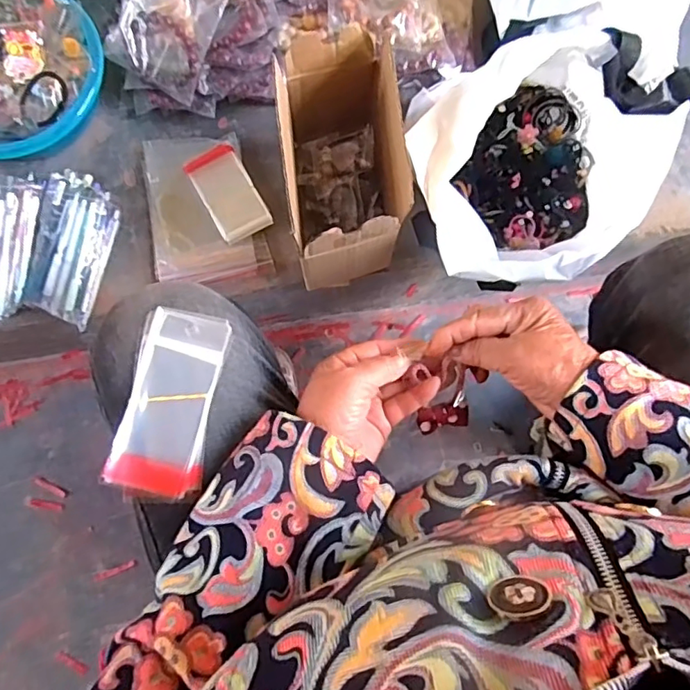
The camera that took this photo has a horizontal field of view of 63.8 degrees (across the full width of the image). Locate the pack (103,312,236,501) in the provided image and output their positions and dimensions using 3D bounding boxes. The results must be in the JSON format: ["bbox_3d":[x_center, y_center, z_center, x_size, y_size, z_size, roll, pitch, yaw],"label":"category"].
[{"bbox_3d":[-0.118,0.038,0.376,0.058,0.016,0.125,12,78,-12],"label":"pack"}]

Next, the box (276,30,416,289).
[{"bbox_3d":[-0.002,-0.191,0.605,0.112,0.165,0.207,-10,80,-1],"label":"box"}]

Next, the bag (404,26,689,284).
[{"bbox_3d":[0.208,-0.186,0.606,0.269,0.201,0.220,-34,81,-5],"label":"bag"}]

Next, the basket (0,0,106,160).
[{"bbox_3d":[-0.397,-0.326,0.671,0.216,0.088,0.195,-30,81,-5],"label":"basket"}]

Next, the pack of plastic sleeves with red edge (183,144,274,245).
[{"bbox_3d":[-0.144,-0.189,0.685,0.064,0.007,0.119,-30,81,-5],"label":"pack of plastic sleeves with red edge"}]

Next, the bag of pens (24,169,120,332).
[{"bbox_3d":[-0.319,-0.118,0.653,0.078,0.053,0.183,9,80,2],"label":"bag of pens"}]

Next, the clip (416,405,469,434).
[{"bbox_3d":[0.074,0.055,0.420,0.038,0.010,0.018,-13,80,7],"label":"clip"}]

